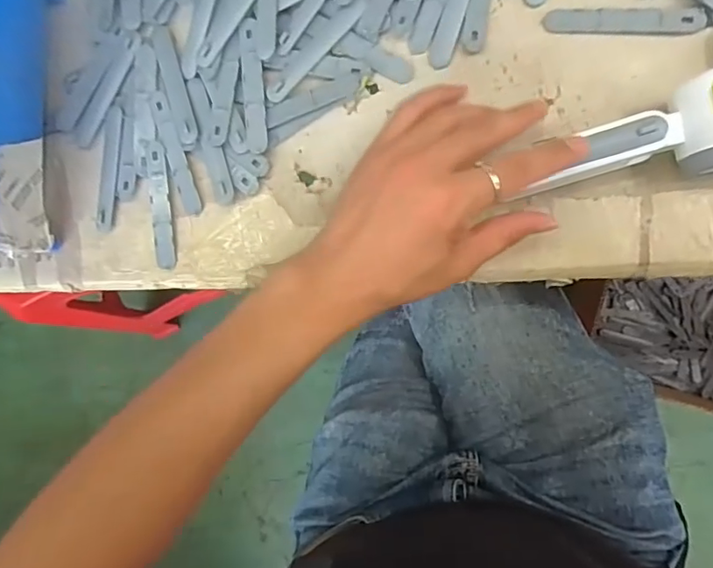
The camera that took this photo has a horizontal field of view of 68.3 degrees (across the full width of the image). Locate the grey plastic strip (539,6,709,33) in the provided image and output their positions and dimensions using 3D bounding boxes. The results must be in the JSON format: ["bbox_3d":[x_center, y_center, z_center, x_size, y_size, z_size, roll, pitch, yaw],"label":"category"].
[{"bbox_3d":[0.174,-0.171,0.341,0.095,0.006,0.015,6,93,9],"label":"grey plastic strip"}]

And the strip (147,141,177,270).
[{"bbox_3d":[-0.148,-0.059,0.395,0.016,0.004,0.094,-5,92,9],"label":"strip"}]

